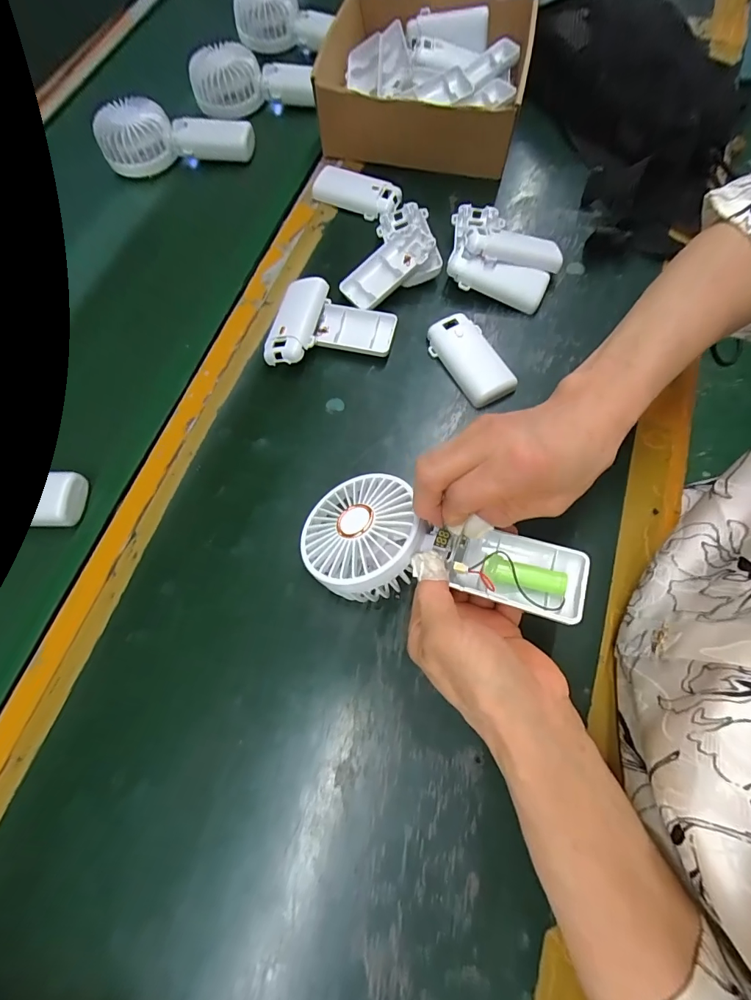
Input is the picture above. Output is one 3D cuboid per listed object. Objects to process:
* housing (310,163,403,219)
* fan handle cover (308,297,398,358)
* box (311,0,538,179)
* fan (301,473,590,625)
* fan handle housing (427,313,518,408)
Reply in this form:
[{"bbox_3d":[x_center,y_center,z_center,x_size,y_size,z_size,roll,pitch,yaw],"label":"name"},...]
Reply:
[{"bbox_3d":[-0.022,-0.331,0.439,0.098,0.014,0.041,25,74,11],"label":"housing"},{"bbox_3d":[-0.021,-0.156,0.380,0.076,0.016,0.050,9,71,6],"label":"fan handle cover"},{"bbox_3d":[0.056,-0.467,0.454,0.222,0.070,0.235,3,71,4],"label":"box"},{"bbox_3d":[0.037,0.030,0.264,0.178,0.034,0.085,11,71,15],"label":"fan"},{"bbox_3d":[0.087,-0.129,0.372,0.046,0.015,0.092,-31,72,-8],"label":"fan handle housing"}]

